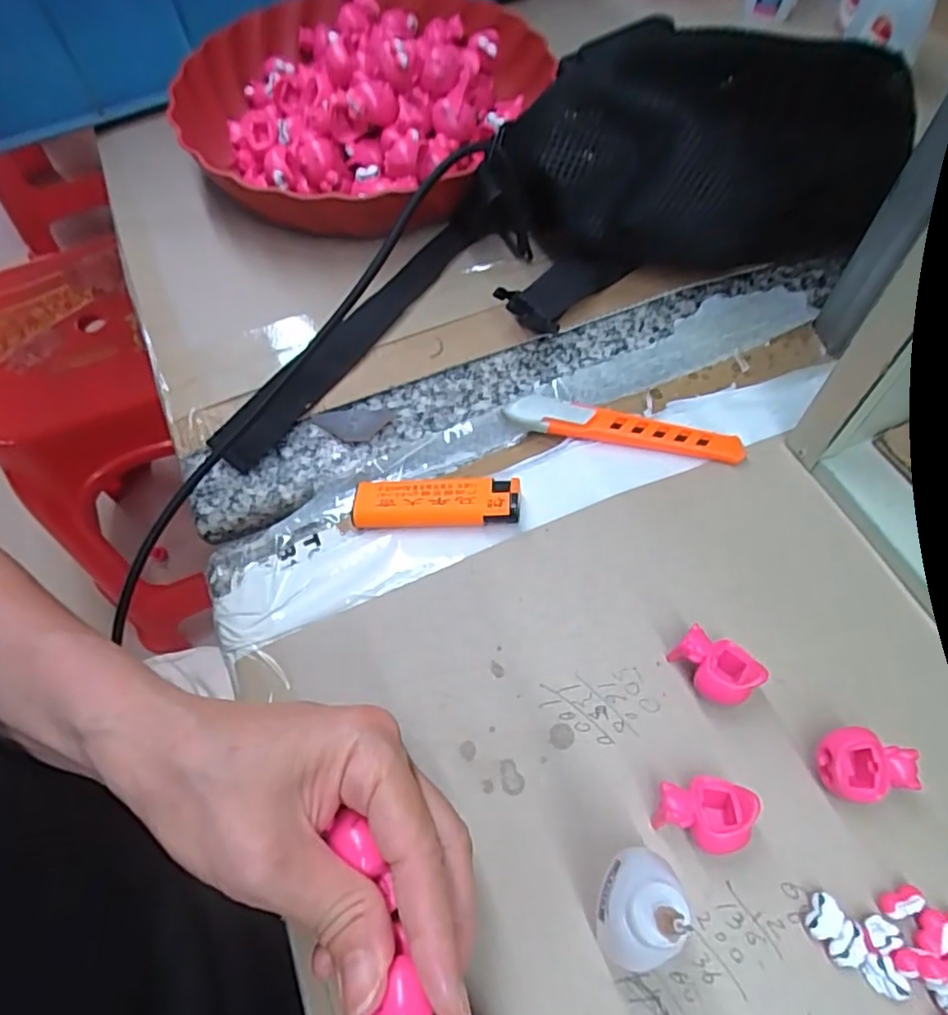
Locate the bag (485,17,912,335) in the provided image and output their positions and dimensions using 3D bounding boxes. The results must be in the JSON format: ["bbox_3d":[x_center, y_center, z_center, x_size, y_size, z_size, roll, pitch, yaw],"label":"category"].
[{"bbox_3d":[0.108,-0.183,0.356,0.203,0.113,0.095,-15,61,-6],"label":"bag"}]

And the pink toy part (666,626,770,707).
[{"bbox_3d":[0.098,0.065,0.263,0.023,0.021,0.032,-34,64,-16],"label":"pink toy part"}]

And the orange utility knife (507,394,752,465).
[{"bbox_3d":[0.077,-0.040,0.328,0.118,0.017,0.016,8,61,7],"label":"orange utility knife"}]

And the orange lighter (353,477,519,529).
[{"bbox_3d":[-0.019,-0.002,0.310,0.080,0.007,0.023,-2,81,7],"label":"orange lighter"}]

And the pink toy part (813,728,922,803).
[{"bbox_3d":[0.145,0.097,0.241,0.032,0.023,0.024,-6,60,-1],"label":"pink toy part"}]

